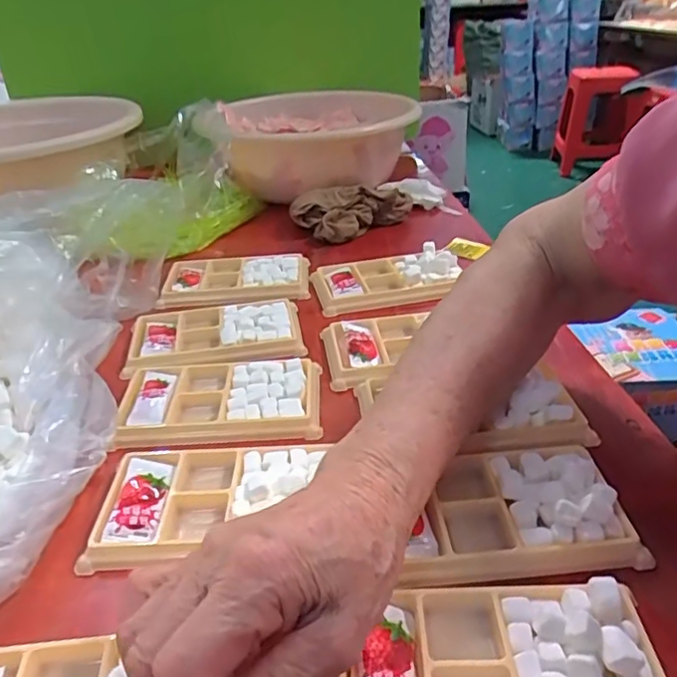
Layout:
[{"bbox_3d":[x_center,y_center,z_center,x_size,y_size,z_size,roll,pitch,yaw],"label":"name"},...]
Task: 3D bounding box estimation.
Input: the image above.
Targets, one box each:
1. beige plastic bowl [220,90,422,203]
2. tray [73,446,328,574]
[{"bbox_3d":[-0.028,-0.245,0.782,0.251,0.104,0.271,-8,32,-9],"label":"beige plastic bowl"},{"bbox_3d":[-0.072,0.085,0.325,0.120,0.012,0.076,-2,31,1],"label":"tray"}]

